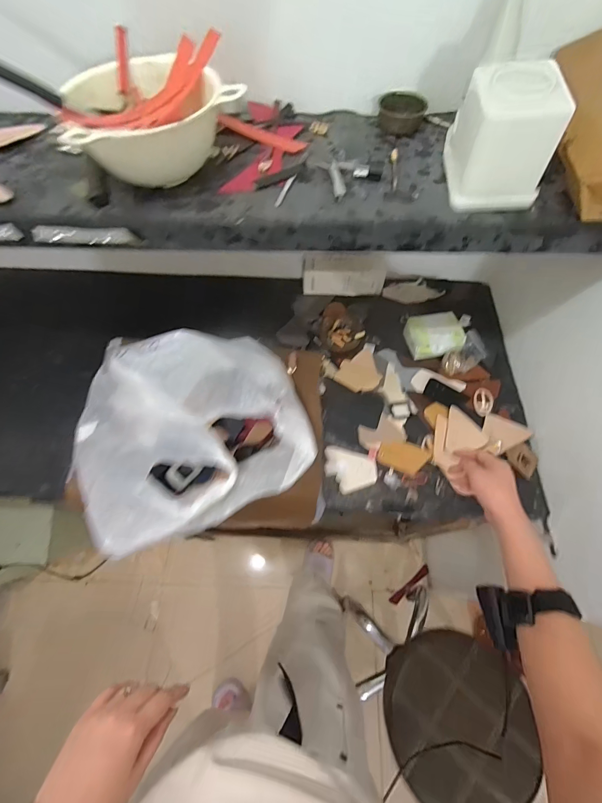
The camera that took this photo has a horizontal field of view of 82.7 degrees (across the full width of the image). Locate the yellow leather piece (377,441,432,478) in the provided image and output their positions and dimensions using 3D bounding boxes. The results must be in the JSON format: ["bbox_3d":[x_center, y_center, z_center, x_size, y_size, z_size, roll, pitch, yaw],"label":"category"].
[{"bbox_3d":[0.220,0.117,0.734,0.101,0.004,0.069,23,68,9],"label":"yellow leather piece"}]

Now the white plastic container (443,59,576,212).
[{"bbox_3d":[0.271,-0.349,0.455,0.112,0.122,0.135,6,66,2],"label":"white plastic container"}]

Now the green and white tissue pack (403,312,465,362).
[{"bbox_3d":[0.319,-0.158,0.827,0.124,0.061,0.109,-5,66,-2],"label":"green and white tissue pack"}]

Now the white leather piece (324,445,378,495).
[{"bbox_3d":[0.101,0.148,0.724,0.112,0.004,0.089,16,67,6],"label":"white leather piece"}]

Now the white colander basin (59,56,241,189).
[{"bbox_3d":[-0.225,-0.400,0.494,0.216,0.105,0.194,-34,71,-14],"label":"white colander basin"}]

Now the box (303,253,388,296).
[{"bbox_3d":[0.111,-0.331,0.889,0.206,0.111,0.039,3,41,-2],"label":"box"}]

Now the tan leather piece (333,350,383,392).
[{"bbox_3d":[0.146,-0.073,0.822,0.096,0.012,0.108,33,70,13],"label":"tan leather piece"}]

